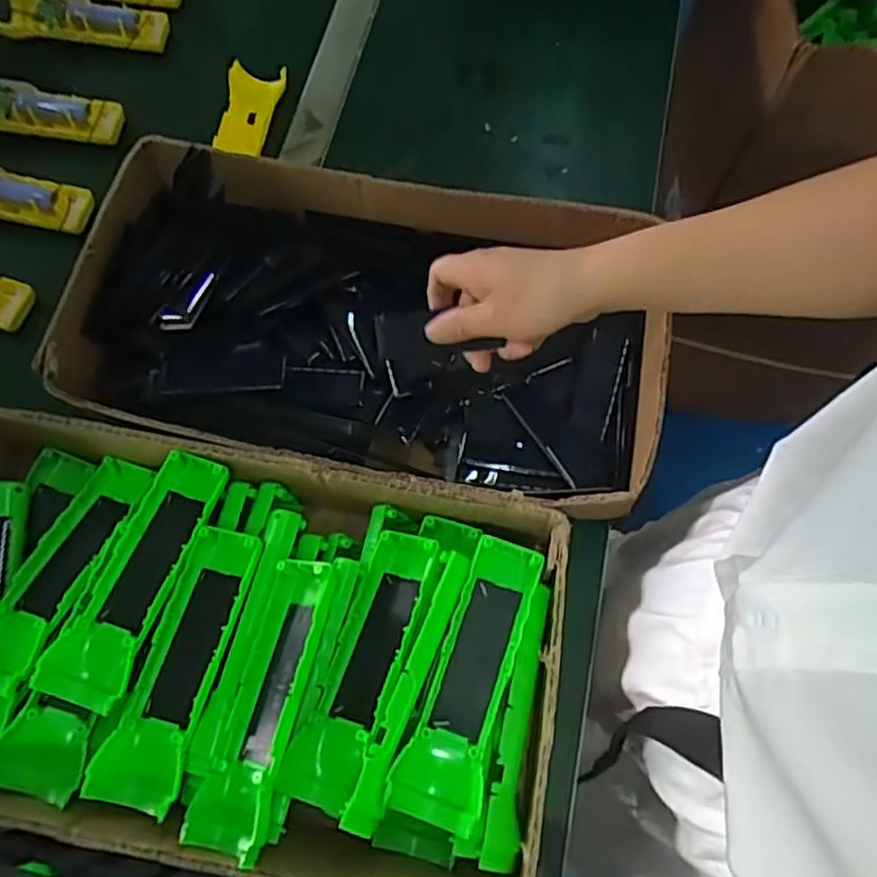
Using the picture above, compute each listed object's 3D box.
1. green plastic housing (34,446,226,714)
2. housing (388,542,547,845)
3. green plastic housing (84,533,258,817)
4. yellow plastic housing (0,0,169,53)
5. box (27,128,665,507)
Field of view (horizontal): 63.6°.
[{"bbox_3d":[-0.186,0.088,0.452,0.050,0.029,0.164,21,69,8],"label":"green plastic housing"},{"bbox_3d":[0.018,0.139,0.418,0.048,0.020,0.162,16,68,6],"label":"housing"},{"bbox_3d":[-0.152,0.136,0.429,0.048,0.023,0.162,16,68,6],"label":"green plastic housing"},{"bbox_3d":[-0.364,-0.432,0.728,0.168,0.017,0.056,7,67,3],"label":"yellow plastic housing"},{"bbox_3d":[-0.054,-0.088,0.530,0.424,0.073,0.238,13,68,5],"label":"box"}]

